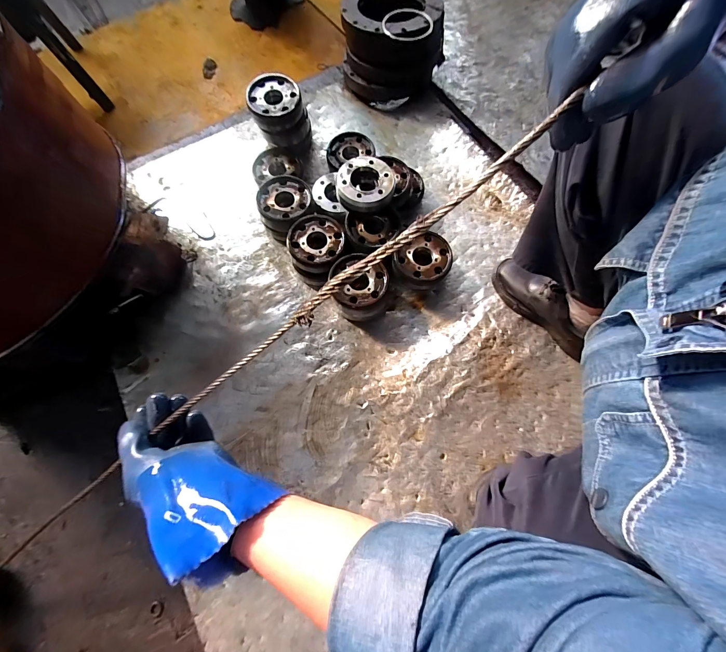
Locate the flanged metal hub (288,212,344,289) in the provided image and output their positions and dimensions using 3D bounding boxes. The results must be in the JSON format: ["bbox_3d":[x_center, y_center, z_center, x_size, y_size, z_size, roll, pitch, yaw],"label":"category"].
[{"bbox_3d":[-0.101,-0.167,0.671,0.115,0.076,0.131,31,73,8],"label":"flanged metal hub"}]

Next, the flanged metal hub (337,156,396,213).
[{"bbox_3d":[0.005,-0.307,0.659,0.119,0.043,0.113,0,73,0],"label":"flanged metal hub"}]

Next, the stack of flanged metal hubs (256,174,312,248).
[{"bbox_3d":[-0.174,-0.267,0.701,0.110,0.078,0.122,-8,72,-5],"label":"stack of flanged metal hubs"}]

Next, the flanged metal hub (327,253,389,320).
[{"bbox_3d":[-0.006,-0.082,0.668,0.116,0.088,0.120,1,72,-2],"label":"flanged metal hub"}]

